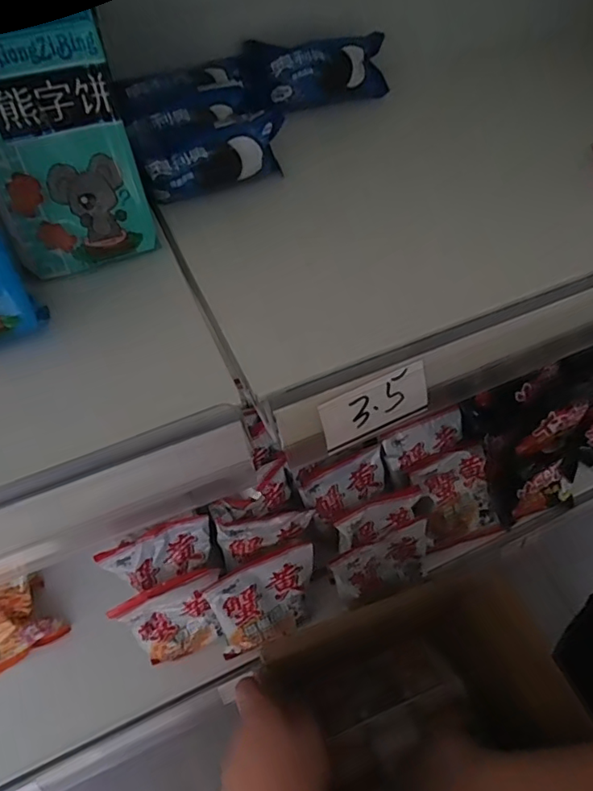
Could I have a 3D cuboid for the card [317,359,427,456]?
[{"bbox_3d":[0.047,0.008,0.320,0.069,0.036,0.004,-24,32,-12],"label":"card"}]

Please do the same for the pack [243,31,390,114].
[{"bbox_3d":[0.020,-0.274,0.455,0.121,0.044,0.032,-16,58,-12],"label":"pack"}]

